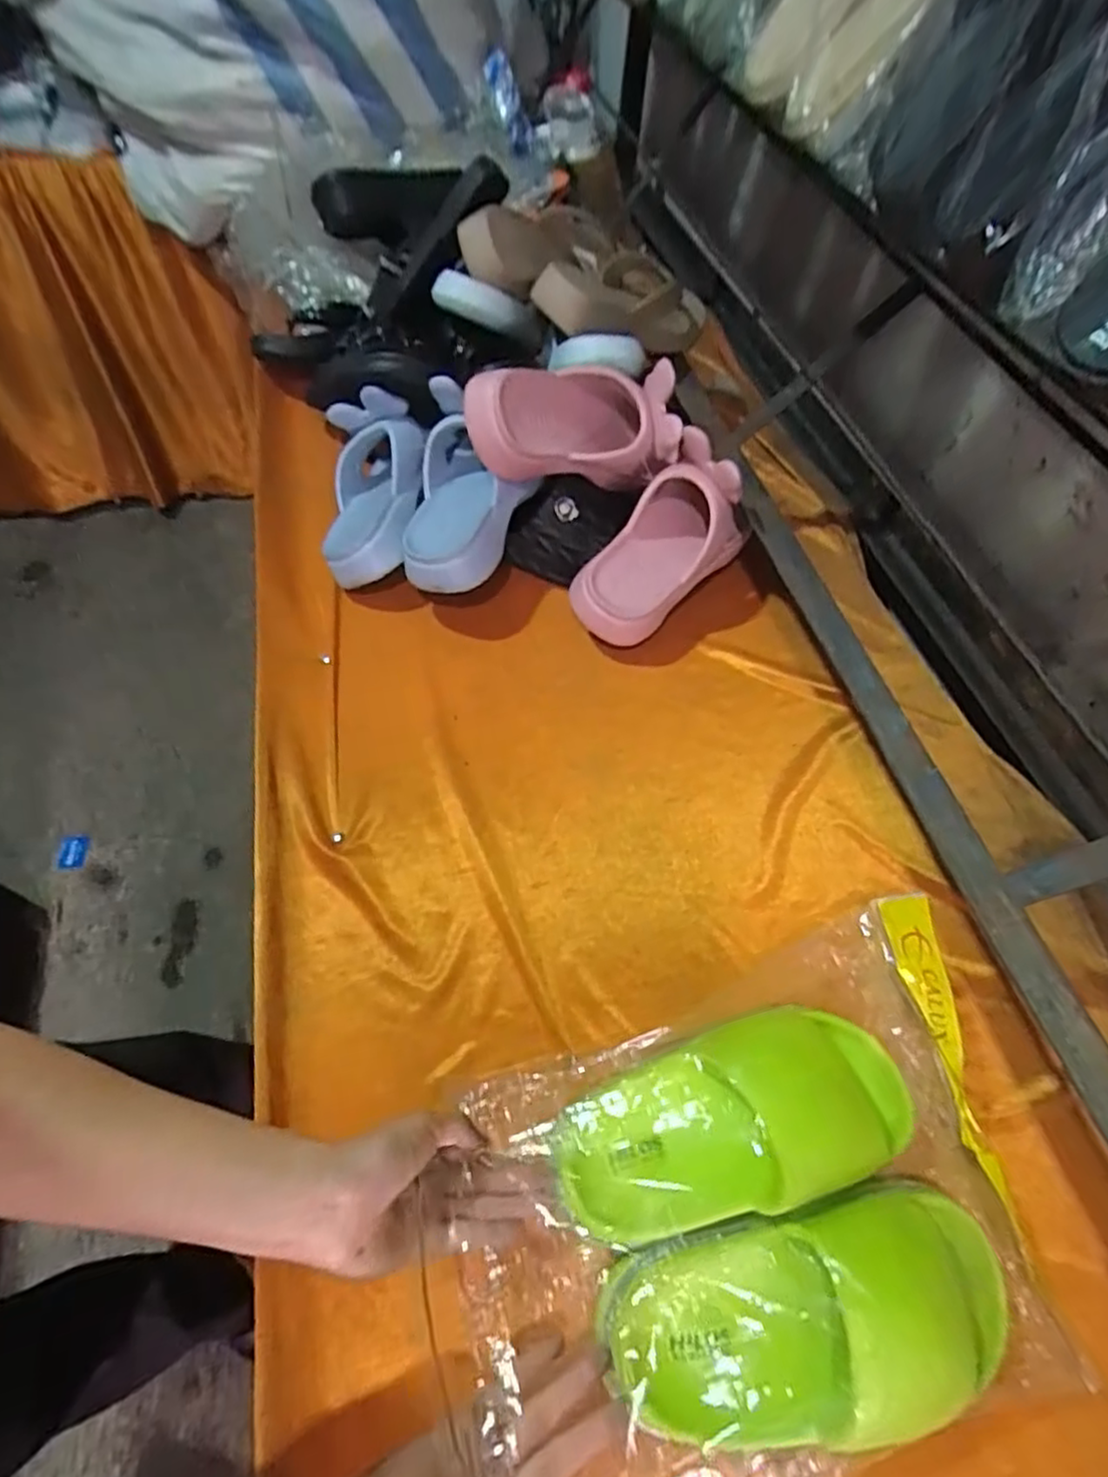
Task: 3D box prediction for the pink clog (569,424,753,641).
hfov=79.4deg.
[{"bbox_3d":[0.097,-0.177,0.636,0.088,0.109,0.182,36,79,16],"label":"pink clog"}]

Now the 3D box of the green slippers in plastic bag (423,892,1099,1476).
[{"bbox_3d":[0.107,0.276,0.398,0.352,0.081,0.255,-11,61,-11],"label":"green slippers in plastic bag"}]

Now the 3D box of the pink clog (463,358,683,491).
[{"bbox_3d":[0.019,-0.287,0.619,0.185,0.107,0.075,-16,60,-14],"label":"pink clog"}]

